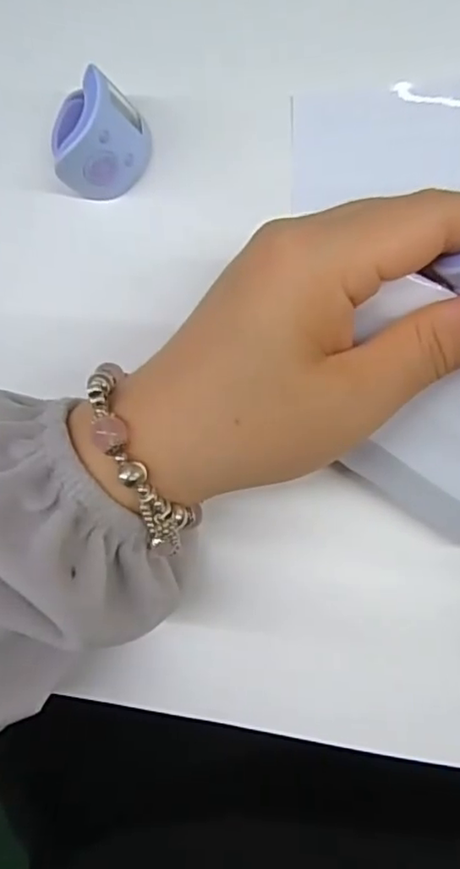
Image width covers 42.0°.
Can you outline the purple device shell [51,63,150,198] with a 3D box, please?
[{"bbox_3d":[-0.052,-0.111,0.226,0.037,0.033,0.026,-49,59,8],"label":"purple device shell"}]

